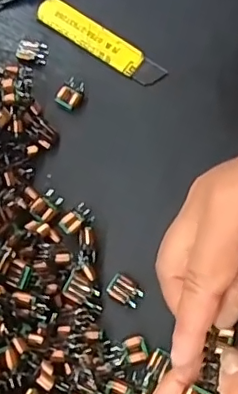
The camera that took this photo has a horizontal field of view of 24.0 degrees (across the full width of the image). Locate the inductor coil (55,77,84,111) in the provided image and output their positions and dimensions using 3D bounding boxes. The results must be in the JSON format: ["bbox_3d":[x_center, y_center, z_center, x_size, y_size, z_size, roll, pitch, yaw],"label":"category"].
[{"bbox_3d":[-0.031,-0.068,0.369,0.015,0.009,0.020,22,73,6],"label":"inductor coil"}]

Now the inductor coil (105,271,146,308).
[{"bbox_3d":[0.004,0.055,0.330,0.020,0.004,0.015,29,73,8],"label":"inductor coil"}]

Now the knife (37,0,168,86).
[{"bbox_3d":[-0.014,-0.106,0.382,0.097,0.007,0.022,35,74,10],"label":"knife"}]

